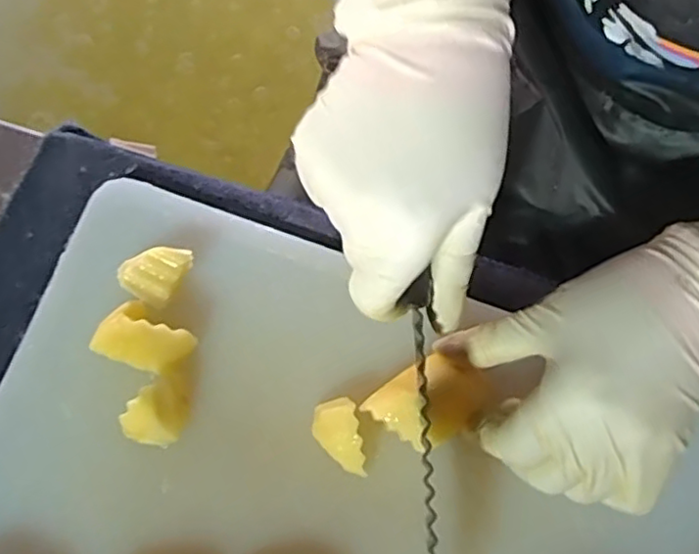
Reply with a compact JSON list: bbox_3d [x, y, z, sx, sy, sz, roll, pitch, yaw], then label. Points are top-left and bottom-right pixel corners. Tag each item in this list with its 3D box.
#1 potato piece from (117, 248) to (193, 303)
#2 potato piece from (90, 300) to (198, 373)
[{"bbox_3d":[-0.095,-0.003,0.323,0.027,0.020,0.031,35,79,7],"label":"potato piece"},{"bbox_3d":[-0.096,0.030,0.308,0.036,0.027,0.028,32,78,6],"label":"potato piece"}]

